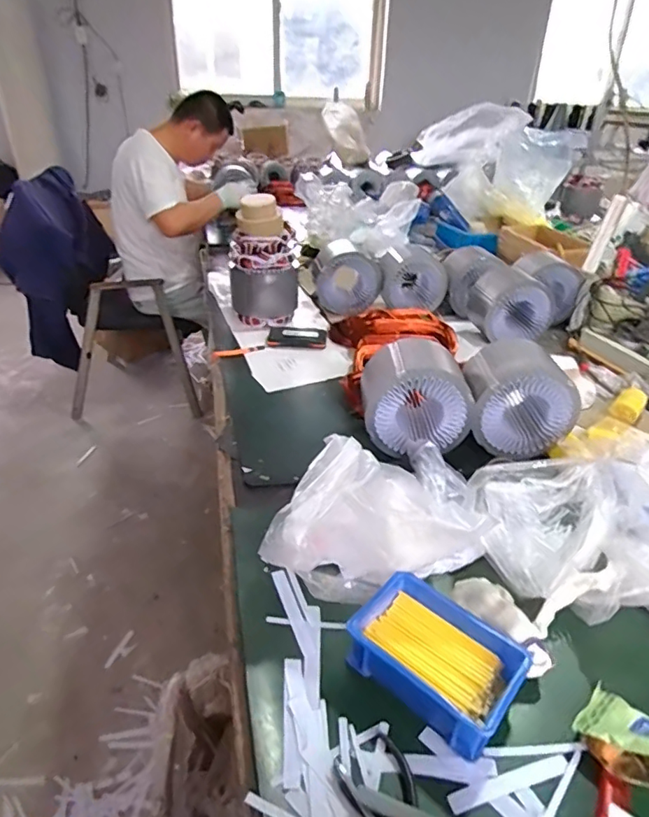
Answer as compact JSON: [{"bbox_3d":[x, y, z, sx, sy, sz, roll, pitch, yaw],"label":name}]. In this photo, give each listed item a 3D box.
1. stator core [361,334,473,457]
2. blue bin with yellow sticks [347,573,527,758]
[{"bbox_3d":[0.136,-0.021,0.788,0.155,0.127,0.121,-1,32,-3],"label":"stator core"},{"bbox_3d":[0.104,0.231,0.481,0.104,0.048,0.142,-27,42,-37],"label":"blue bin with yellow sticks"}]

